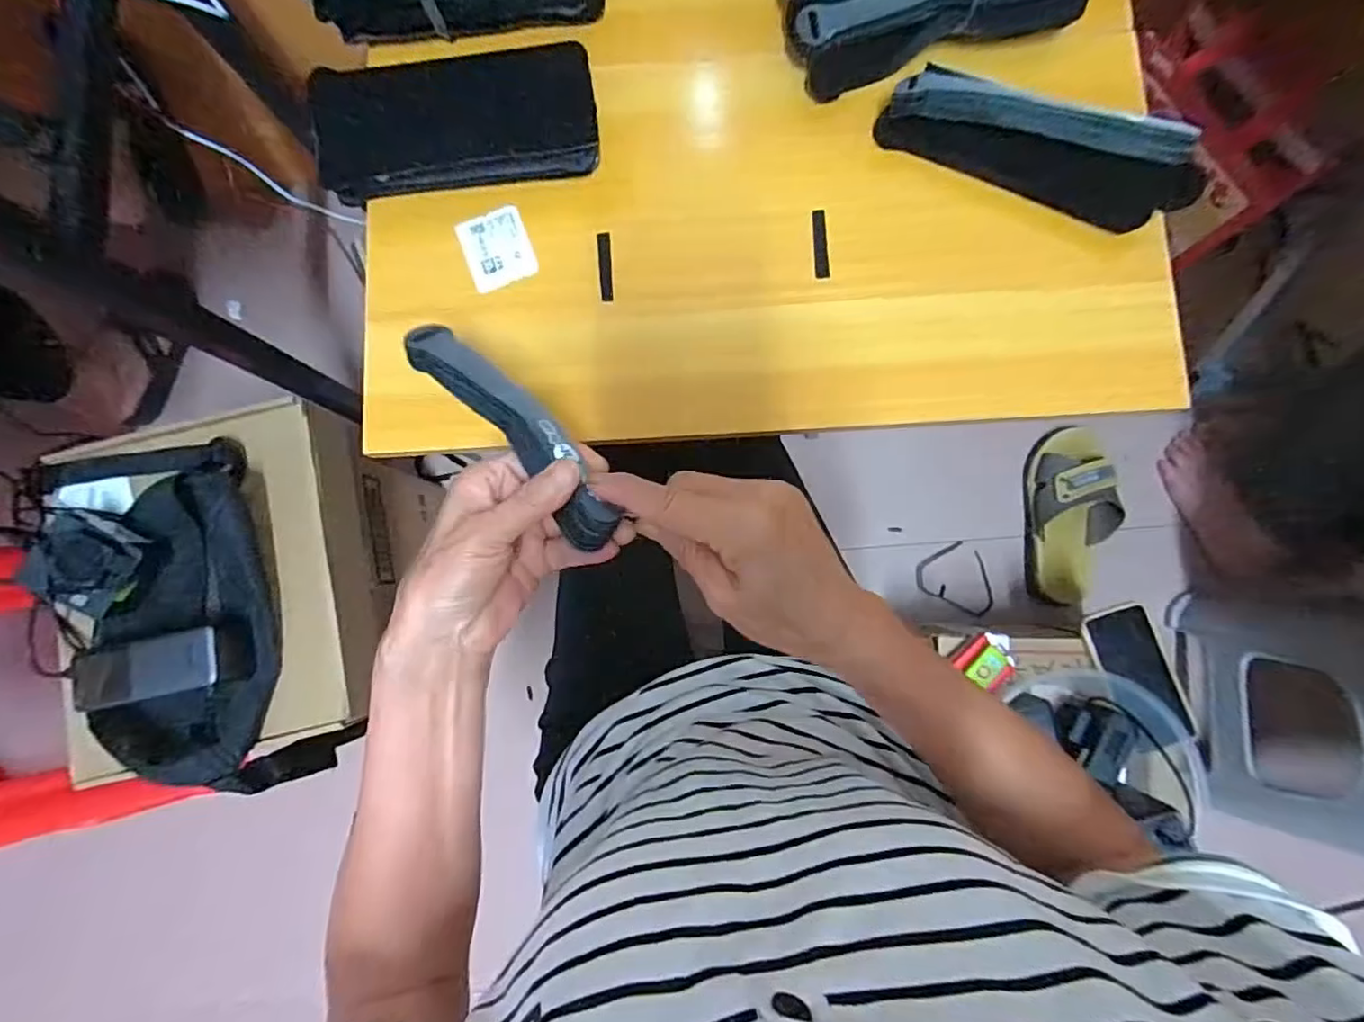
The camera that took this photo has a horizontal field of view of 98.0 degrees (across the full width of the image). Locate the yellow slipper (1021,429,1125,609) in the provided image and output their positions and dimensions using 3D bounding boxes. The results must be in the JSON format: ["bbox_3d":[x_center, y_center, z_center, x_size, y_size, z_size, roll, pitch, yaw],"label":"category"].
[{"bbox_3d":[0.560,0.010,0.848,0.122,0.062,0.240,-5,85,1],"label":"yellow slipper"}]

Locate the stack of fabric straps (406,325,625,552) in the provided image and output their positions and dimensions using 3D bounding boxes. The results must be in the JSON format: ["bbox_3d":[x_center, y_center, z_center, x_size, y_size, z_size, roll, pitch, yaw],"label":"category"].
[{"bbox_3d":[-0.098,-0.055,0.319,0.034,0.022,0.194,-45,62,-3],"label":"stack of fabric straps"}]

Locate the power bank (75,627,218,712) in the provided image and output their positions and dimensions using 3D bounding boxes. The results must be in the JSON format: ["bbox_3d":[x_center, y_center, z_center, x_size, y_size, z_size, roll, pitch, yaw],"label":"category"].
[{"bbox_3d":[-0.475,0.140,0.521,0.133,0.019,0.051,-12,85,0],"label":"power bank"}]

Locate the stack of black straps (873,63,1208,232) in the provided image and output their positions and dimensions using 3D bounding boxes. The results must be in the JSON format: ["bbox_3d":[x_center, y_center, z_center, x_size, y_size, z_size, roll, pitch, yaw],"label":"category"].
[{"bbox_3d":[0.247,-0.256,0.412,0.207,0.056,0.034,23,86,3],"label":"stack of black straps"}]

